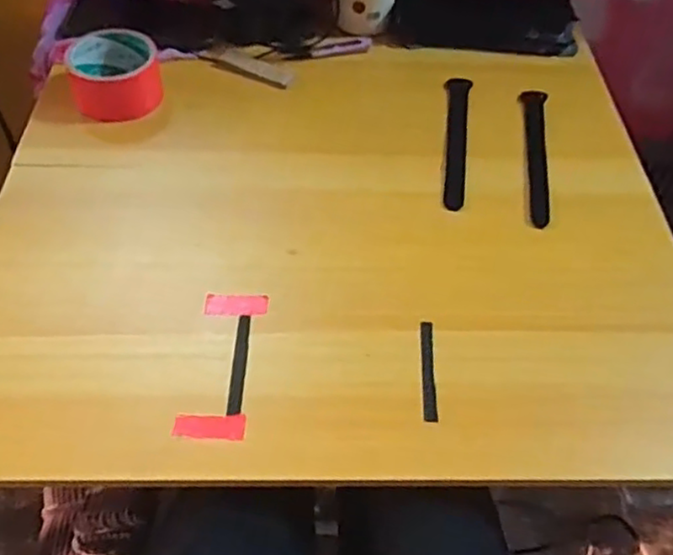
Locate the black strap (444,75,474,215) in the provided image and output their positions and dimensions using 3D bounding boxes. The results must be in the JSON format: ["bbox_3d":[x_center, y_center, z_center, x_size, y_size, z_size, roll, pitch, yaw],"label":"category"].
[{"bbox_3d":[0.116,-0.137,0.653,0.026,0.004,0.193,9,52,5],"label":"black strap"}]

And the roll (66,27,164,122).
[{"bbox_3d":[-0.217,-0.205,0.651,0.080,0.051,0.089,-15,54,-13],"label":"roll"}]

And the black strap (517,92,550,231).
[{"bbox_3d":[0.190,-0.120,0.641,0.026,0.004,0.191,10,52,5],"label":"black strap"}]

